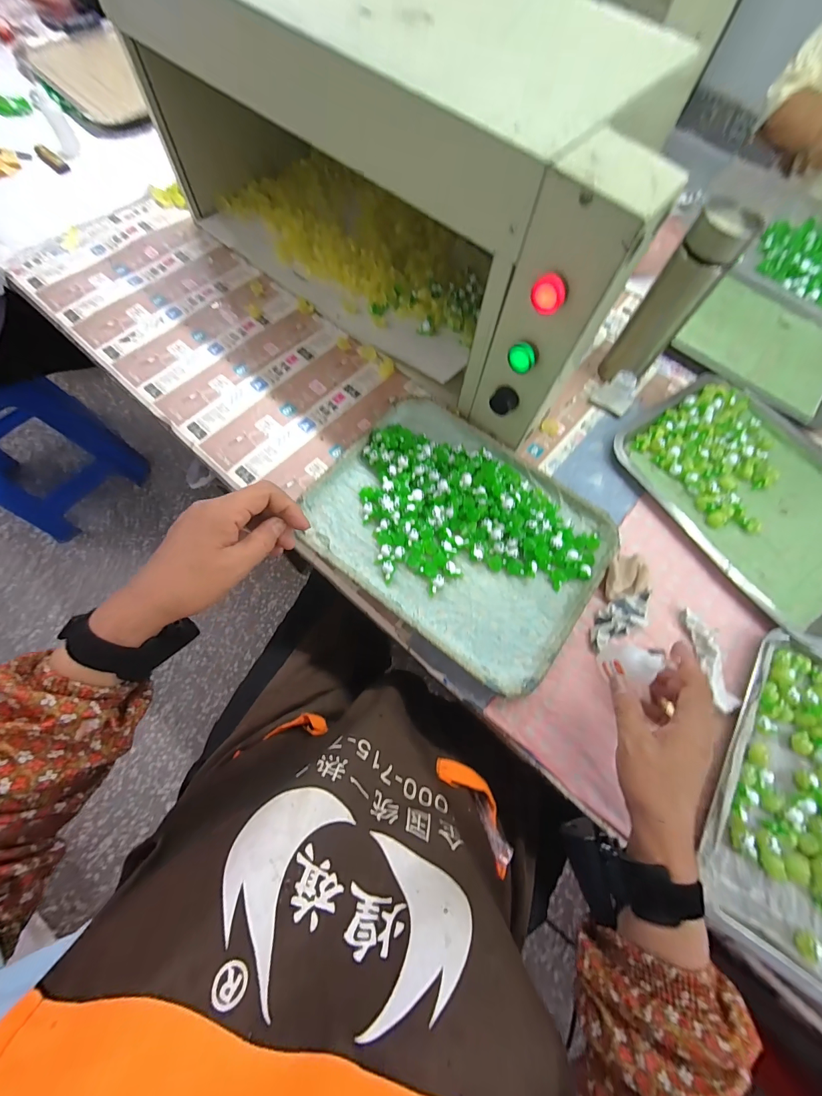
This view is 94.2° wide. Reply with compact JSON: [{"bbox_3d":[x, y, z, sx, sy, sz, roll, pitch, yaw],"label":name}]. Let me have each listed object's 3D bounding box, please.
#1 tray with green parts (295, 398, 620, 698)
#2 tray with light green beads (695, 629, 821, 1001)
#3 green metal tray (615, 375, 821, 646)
[{"bbox_3d":[0.055,-0.026,0.458,0.334,0.032,0.257,35,72,9],"label":"tray with green parts"},{"bbox_3d":[0.413,0.259,0.373,0.205,0.025,0.290,32,72,8],"label":"tray with light green beads"},{"bbox_3d":[0.456,-0.080,0.496,0.267,0.022,0.328,-34,76,-14],"label":"green metal tray"}]

